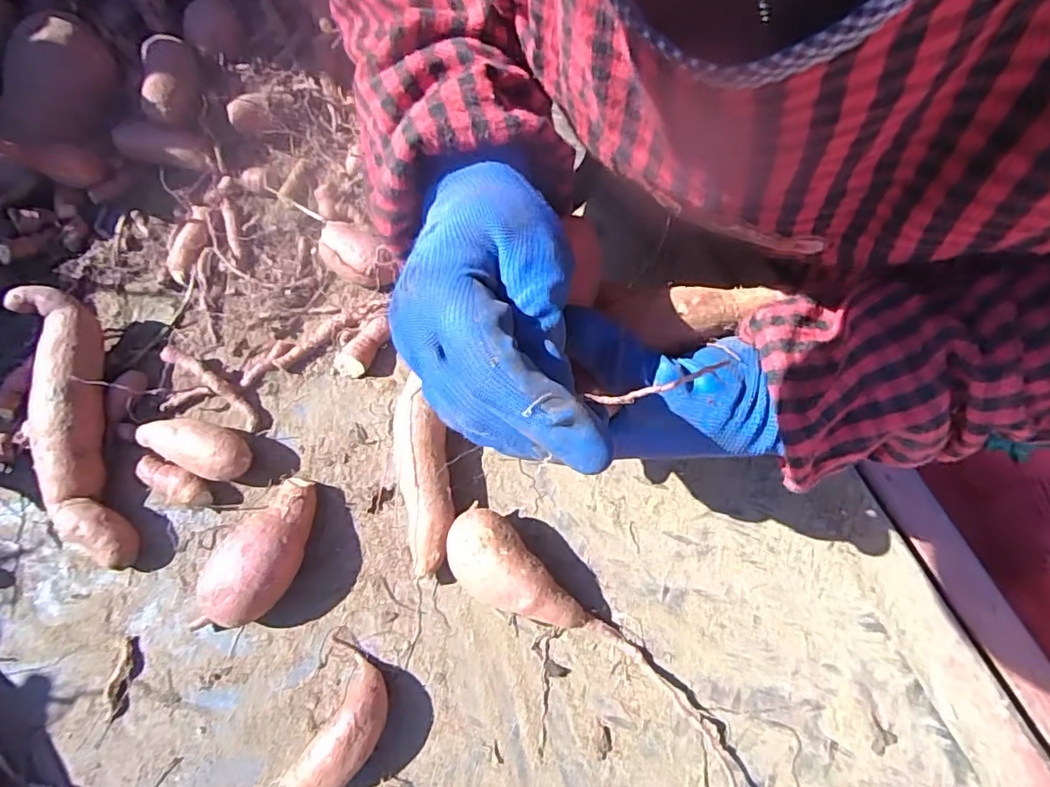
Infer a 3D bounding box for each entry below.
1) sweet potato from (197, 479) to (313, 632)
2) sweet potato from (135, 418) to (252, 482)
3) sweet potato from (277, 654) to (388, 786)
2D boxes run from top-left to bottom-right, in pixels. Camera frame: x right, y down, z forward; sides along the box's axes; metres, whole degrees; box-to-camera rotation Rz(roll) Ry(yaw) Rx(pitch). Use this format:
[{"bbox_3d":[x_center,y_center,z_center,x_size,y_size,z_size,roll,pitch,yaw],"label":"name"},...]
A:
[{"bbox_3d":[-0.165,0.102,0.361,0.045,0.043,0.091,31,71,10],"label":"sweet potato"},{"bbox_3d":[-0.227,0.035,0.389,0.082,0.035,0.034,24,69,8],"label":"sweet potato"},{"bbox_3d":[-0.109,0.206,0.328,0.038,0.034,0.086,25,70,8],"label":"sweet potato"}]

